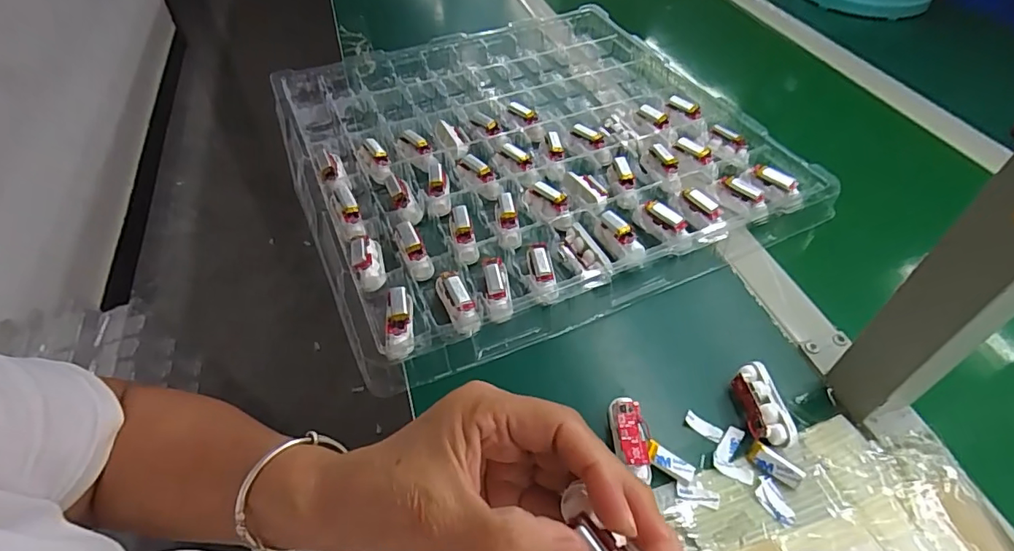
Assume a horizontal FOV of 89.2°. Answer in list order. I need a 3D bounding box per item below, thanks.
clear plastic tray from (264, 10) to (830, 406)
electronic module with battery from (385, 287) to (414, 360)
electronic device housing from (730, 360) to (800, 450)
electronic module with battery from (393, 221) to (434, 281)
[{"bbox_3d":[0.016,-0.155,0.573,0.476,0.037,0.488,-19,52,-15],"label":"clear plastic tray"},{"bbox_3d":[-0.084,0.035,0.403,0.021,0.015,0.060,-4,49,-3],"label":"electronic module with battery"},{"bbox_3d":[0.178,0.092,0.361,0.027,0.017,0.058,-3,49,-2],"label":"electronic device housing"},{"bbox_3d":[-0.083,-0.023,0.453,0.020,0.019,0.056,-22,65,-18],"label":"electronic module with battery"}]

